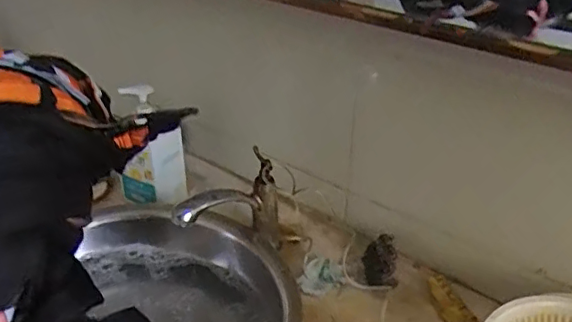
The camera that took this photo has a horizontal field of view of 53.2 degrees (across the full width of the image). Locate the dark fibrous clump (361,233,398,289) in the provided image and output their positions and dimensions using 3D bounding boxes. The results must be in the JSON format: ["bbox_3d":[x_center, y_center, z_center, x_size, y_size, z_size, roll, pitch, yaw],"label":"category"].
[{"bbox_3d":[0.113,0.123,0.686,0.039,0.037,0.083,5,30,8],"label":"dark fibrous clump"}]

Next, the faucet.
[{"bbox_3d":[-0.067,0.069,0.687,0.137,0.126,0.041,-15,33,-25],"label":"faucet"}]

